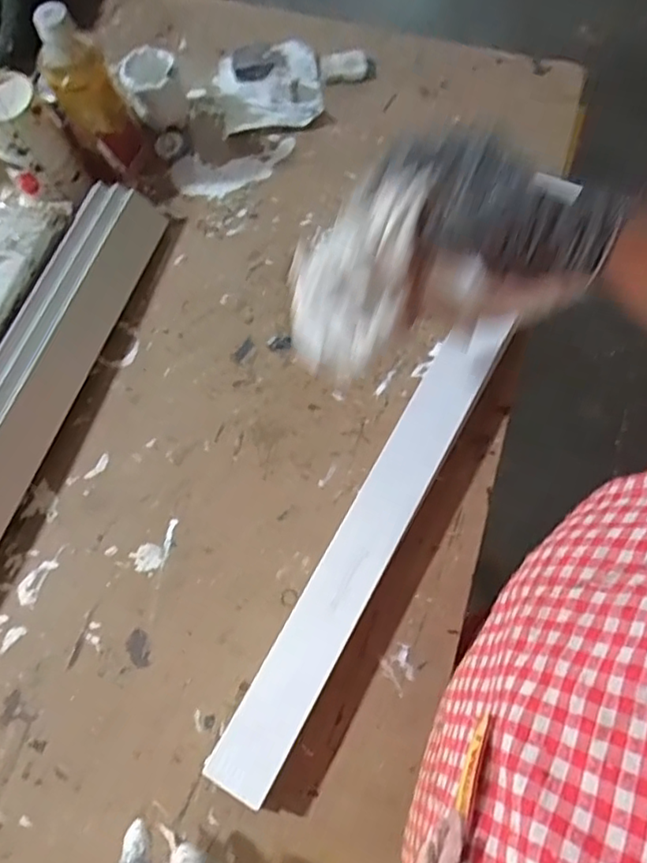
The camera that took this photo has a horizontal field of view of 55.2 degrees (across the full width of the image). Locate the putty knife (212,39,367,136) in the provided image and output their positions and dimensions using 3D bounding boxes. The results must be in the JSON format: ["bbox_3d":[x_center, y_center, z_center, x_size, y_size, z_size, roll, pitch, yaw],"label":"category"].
[{"bbox_3d":[-0.037,-0.417,0.742,0.179,0.029,0.120,-11,68,-3],"label":"putty knife"}]

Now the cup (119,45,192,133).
[{"bbox_3d":[-0.192,-0.387,0.713,0.064,0.076,0.058,-18,69,-5],"label":"cup"}]

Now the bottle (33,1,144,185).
[{"bbox_3d":[-0.239,-0.339,0.639,0.067,0.188,0.067,-21,69,-6],"label":"bottle"}]

